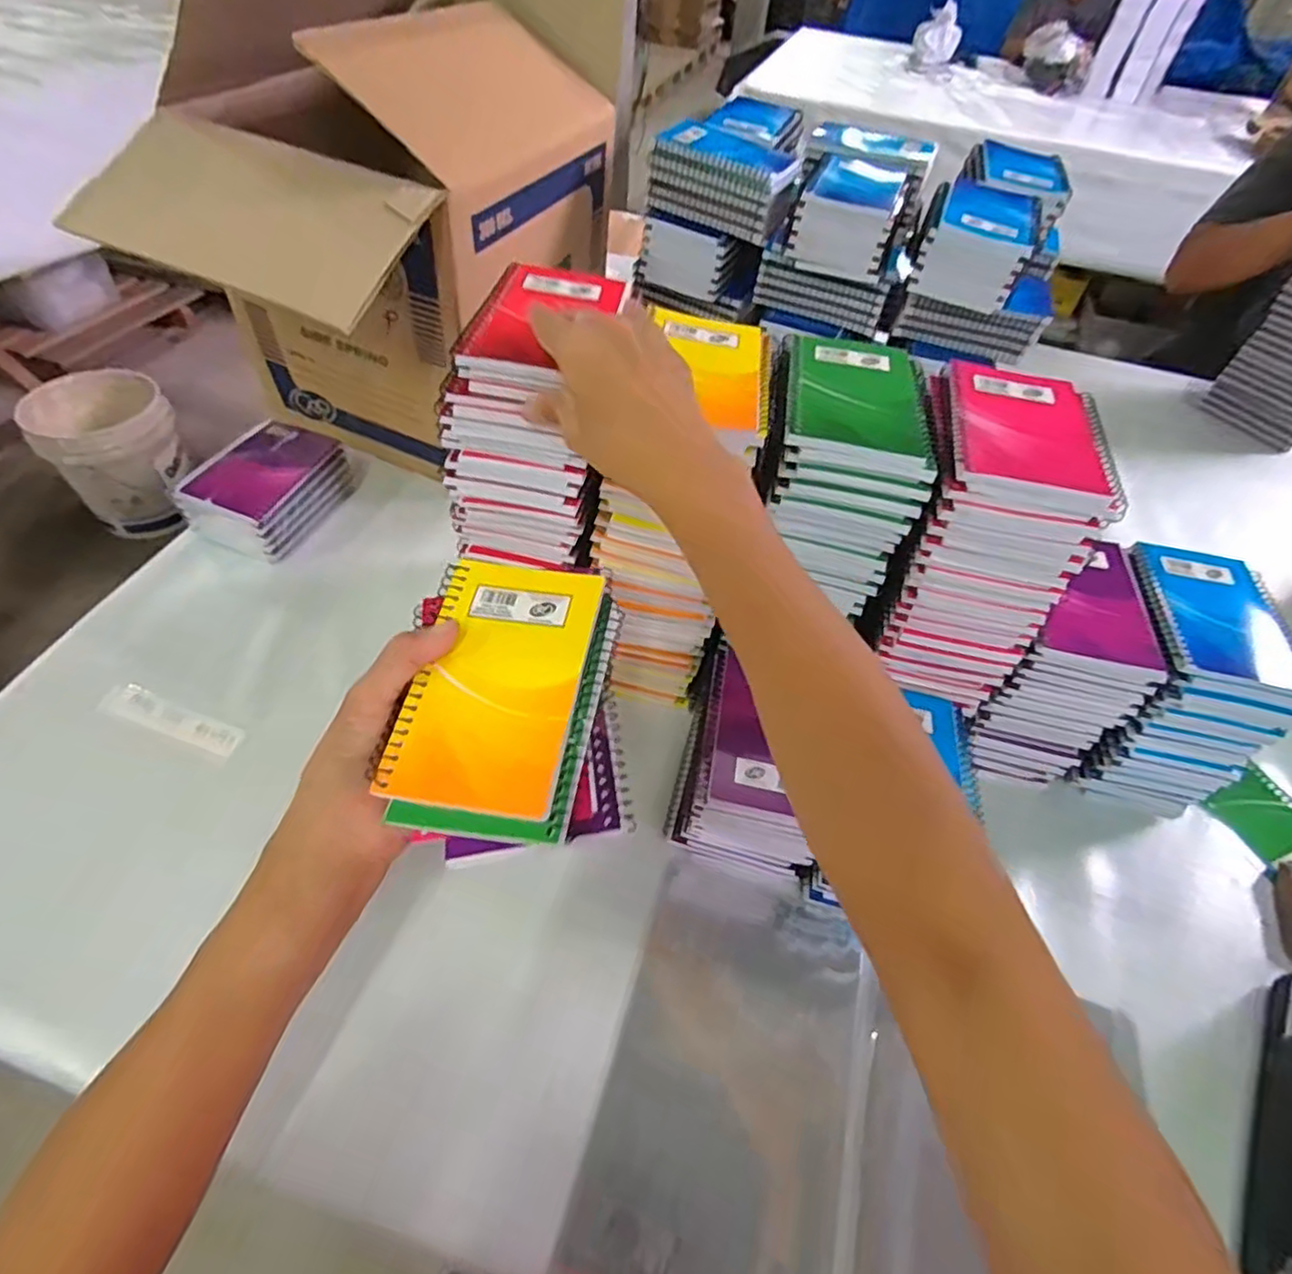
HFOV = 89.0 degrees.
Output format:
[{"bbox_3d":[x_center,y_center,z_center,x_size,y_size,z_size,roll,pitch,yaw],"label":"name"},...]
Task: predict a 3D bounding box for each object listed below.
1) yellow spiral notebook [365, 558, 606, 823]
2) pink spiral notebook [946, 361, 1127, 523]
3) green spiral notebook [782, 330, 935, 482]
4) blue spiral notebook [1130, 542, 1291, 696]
[{"bbox_3d":[-0.071,0.019,0.316,0.079,0.004,0.130,7,59,8],"label":"yellow spiral notebook"},{"bbox_3d":[0.235,-0.126,0.405,0.094,0.015,0.129,15,50,6],"label":"pink spiral notebook"},{"bbox_3d":[0.133,-0.150,0.417,0.090,0.015,0.126,12,50,4],"label":"green spiral notebook"},{"bbox_3d":[0.415,-0.019,0.477,0.101,0.008,0.135,16,50,7],"label":"blue spiral notebook"}]

